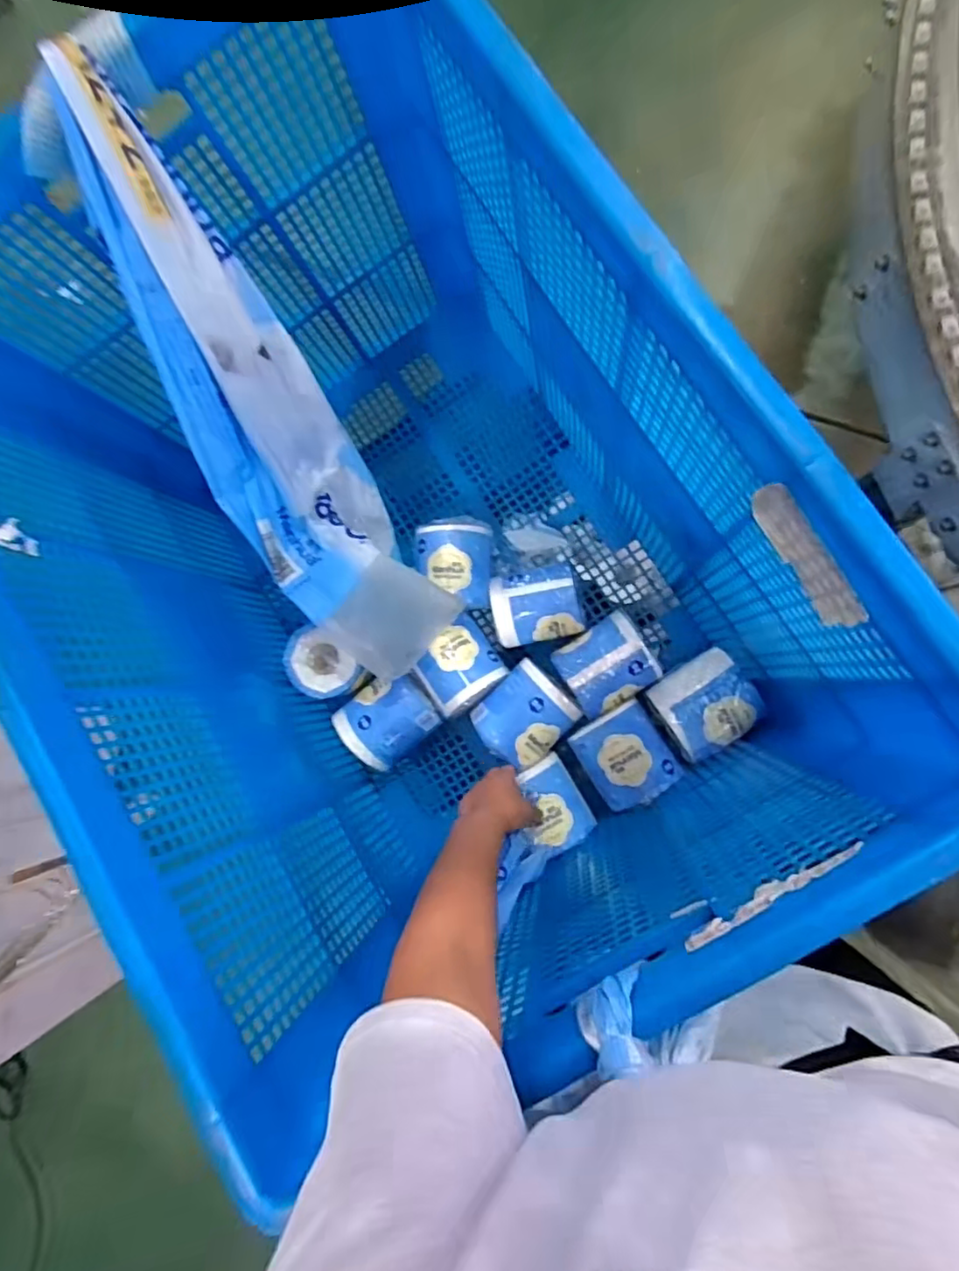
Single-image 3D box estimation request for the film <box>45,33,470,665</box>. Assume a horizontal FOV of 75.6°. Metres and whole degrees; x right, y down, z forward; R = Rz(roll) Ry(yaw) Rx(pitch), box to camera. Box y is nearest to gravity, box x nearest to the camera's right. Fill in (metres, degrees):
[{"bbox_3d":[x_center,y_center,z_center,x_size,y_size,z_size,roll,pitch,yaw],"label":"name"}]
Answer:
[{"bbox_3d":[-0.216,-0.212,0.644,0.178,0.153,0.595,-21,126,7],"label":"film"}]

